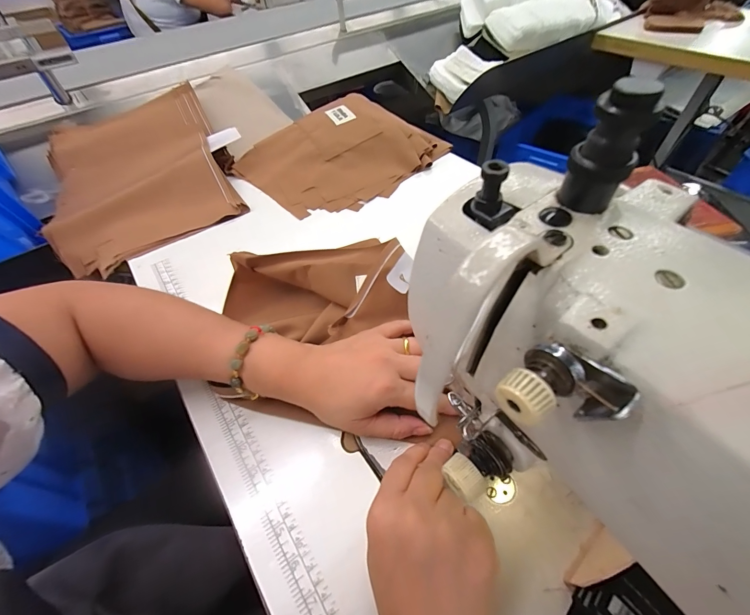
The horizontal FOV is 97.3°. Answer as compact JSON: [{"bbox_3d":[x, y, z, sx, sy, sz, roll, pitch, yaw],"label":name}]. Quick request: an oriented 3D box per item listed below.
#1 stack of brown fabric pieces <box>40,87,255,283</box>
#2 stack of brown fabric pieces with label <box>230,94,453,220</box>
[{"bbox_3d":[-0.431,-0.257,0.598,0.297,0.044,0.468,-25,55,-15],"label":"stack of brown fabric pieces"},{"bbox_3d":[-0.079,-0.269,0.571,0.271,0.054,0.275,-34,57,-21],"label":"stack of brown fabric pieces with label"}]

